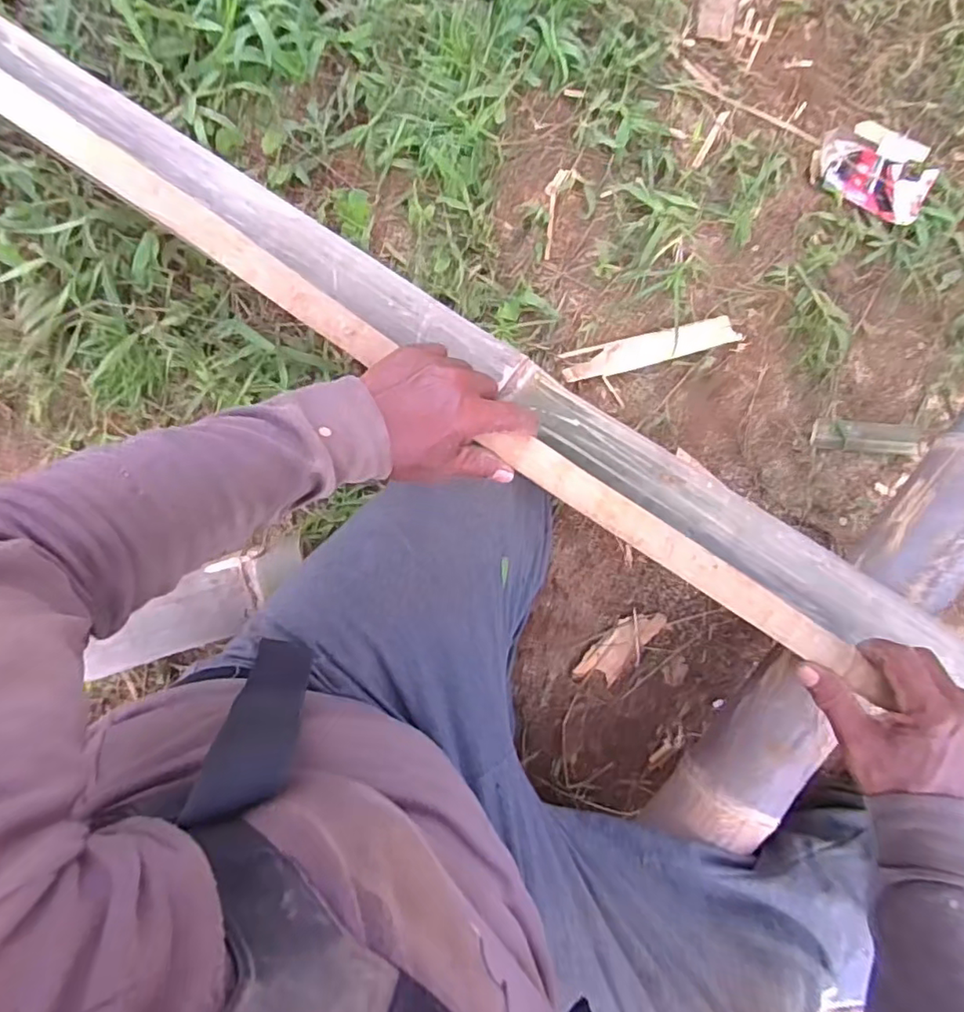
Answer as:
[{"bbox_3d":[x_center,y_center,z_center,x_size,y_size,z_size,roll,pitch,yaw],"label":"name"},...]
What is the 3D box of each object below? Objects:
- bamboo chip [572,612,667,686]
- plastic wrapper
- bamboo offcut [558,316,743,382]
[{"bbox_3d":[0.163,0.165,0.686,0.116,0.011,0.047,-44,91,-6],"label":"bamboo chip"},{"bbox_3d":[0.480,-0.414,0.716,0.141,0.016,0.119,30,85,-3],"label":"plastic wrapper"},{"bbox_3d":[0.198,-0.183,0.681,0.208,0.022,0.038,-14,88,-5],"label":"bamboo offcut"}]

